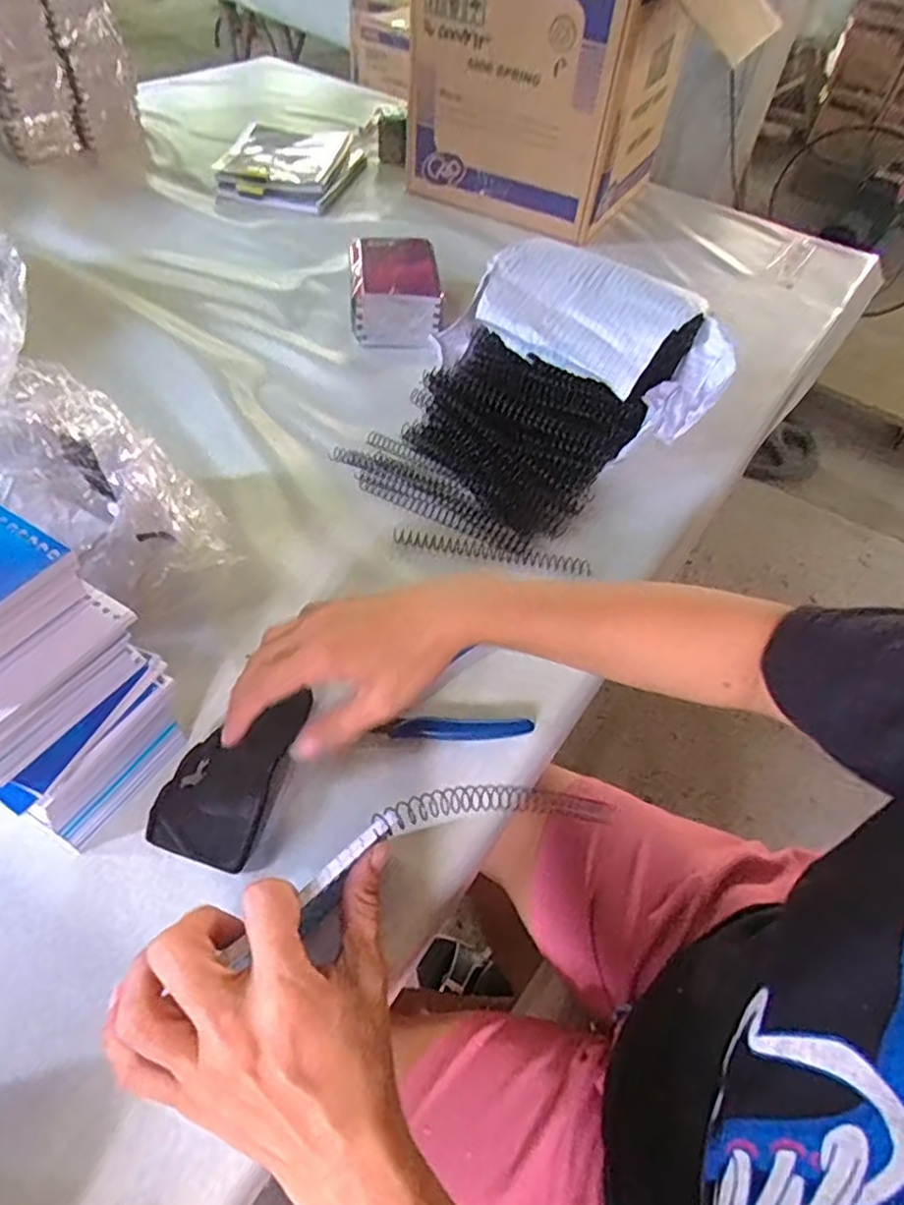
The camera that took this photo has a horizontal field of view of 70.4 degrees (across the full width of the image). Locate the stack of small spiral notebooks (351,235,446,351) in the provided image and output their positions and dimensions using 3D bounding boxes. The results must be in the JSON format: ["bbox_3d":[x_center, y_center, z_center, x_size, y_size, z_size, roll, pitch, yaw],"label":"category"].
[{"bbox_3d":[-0.063,-0.346,0.711,0.094,0.057,0.134,-2,53,-6],"label":"stack of small spiral notebooks"}]

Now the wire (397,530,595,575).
[{"bbox_3d":[0.032,-0.041,0.517,0.160,0.009,0.015,10,53,3],"label":"wire"}]

